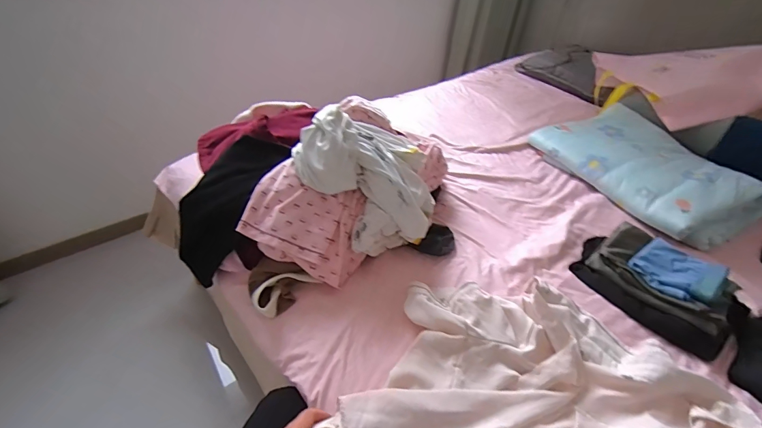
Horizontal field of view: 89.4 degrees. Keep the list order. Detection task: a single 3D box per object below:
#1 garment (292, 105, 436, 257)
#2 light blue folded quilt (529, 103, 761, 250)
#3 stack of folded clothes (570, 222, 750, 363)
[{"bbox_3d":[-0.022,-0.064,0.800,0.278,0.258,0.217,-12,44,-20],"label":"garment"},{"bbox_3d":[0.751,-0.139,1.102,0.352,0.108,0.535,-14,45,-21],"label":"light blue folded quilt"},{"bbox_3d":[0.567,0.133,0.779,0.189,0.070,0.289,-30,52,-34],"label":"stack of folded clothes"}]

